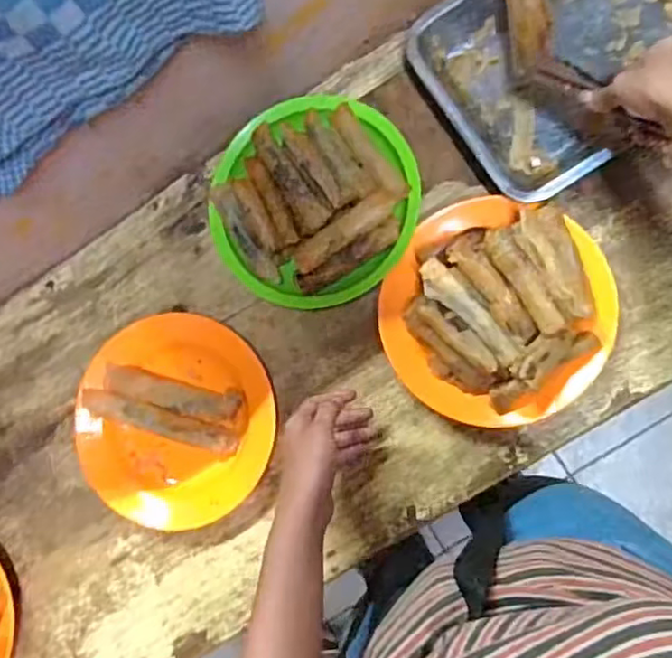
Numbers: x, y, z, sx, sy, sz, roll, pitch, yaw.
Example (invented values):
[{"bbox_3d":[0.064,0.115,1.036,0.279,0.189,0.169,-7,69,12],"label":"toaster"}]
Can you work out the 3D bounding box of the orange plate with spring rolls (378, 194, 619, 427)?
[{"bbox_3d":[0.153,-0.015,0.595,0.206,0.067,0.202,0,88,9],"label":"orange plate with spring rolls"}]

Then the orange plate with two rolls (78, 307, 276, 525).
[{"bbox_3d":[-0.163,0.089,0.654,0.203,0.041,0.199,0,88,9],"label":"orange plate with two rolls"}]

